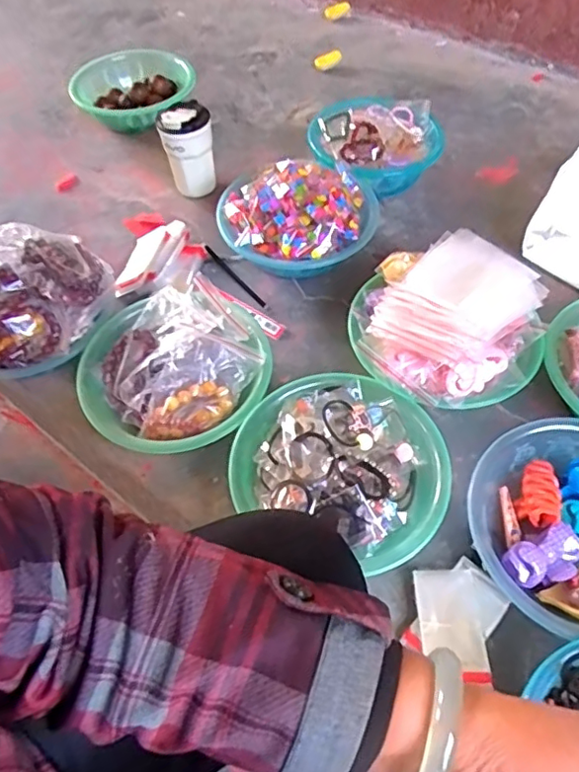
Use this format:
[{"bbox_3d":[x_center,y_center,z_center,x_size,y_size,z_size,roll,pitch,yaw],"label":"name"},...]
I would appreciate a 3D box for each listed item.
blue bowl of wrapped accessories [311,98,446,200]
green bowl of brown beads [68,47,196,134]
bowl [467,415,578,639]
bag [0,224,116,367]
[{"bbox_3d":[0.144,-0.407,0.975,0.209,0.095,0.184,-19,56,-11],"label":"blue bowl of wrapped accessories"},{"bbox_3d":[-0.297,-0.565,1.096,0.224,0.065,0.181,24,59,18],"label":"green bowl of brown beads"},{"bbox_3d":[0.311,0.150,0.617,0.225,0.076,0.207,-1,55,2],"label":"bowl"},{"bbox_3d":[-0.360,-0.120,0.763,0.236,0.086,0.167,-20,57,-11],"label":"bag"}]

